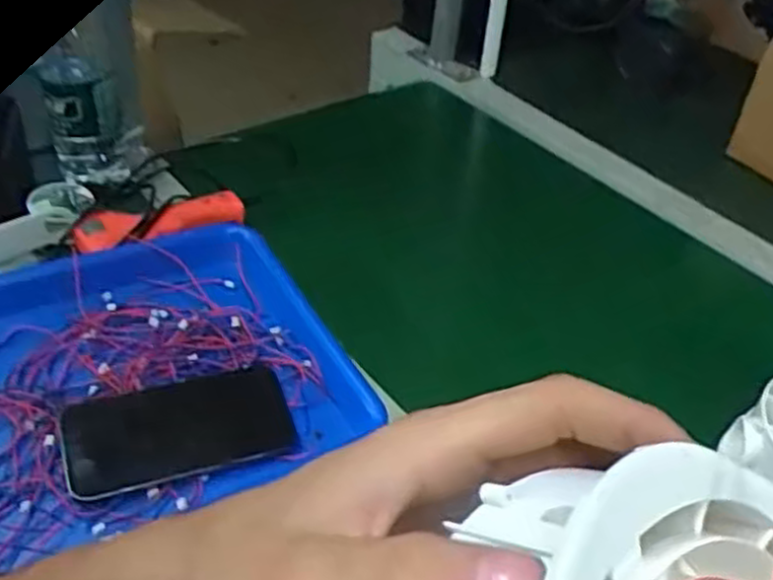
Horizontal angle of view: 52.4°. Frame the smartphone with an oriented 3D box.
[{"bbox_3d":[-0.141,0.093,0.531,0.145,0.009,0.076,-15,56,-14],"label":"smartphone"}]

